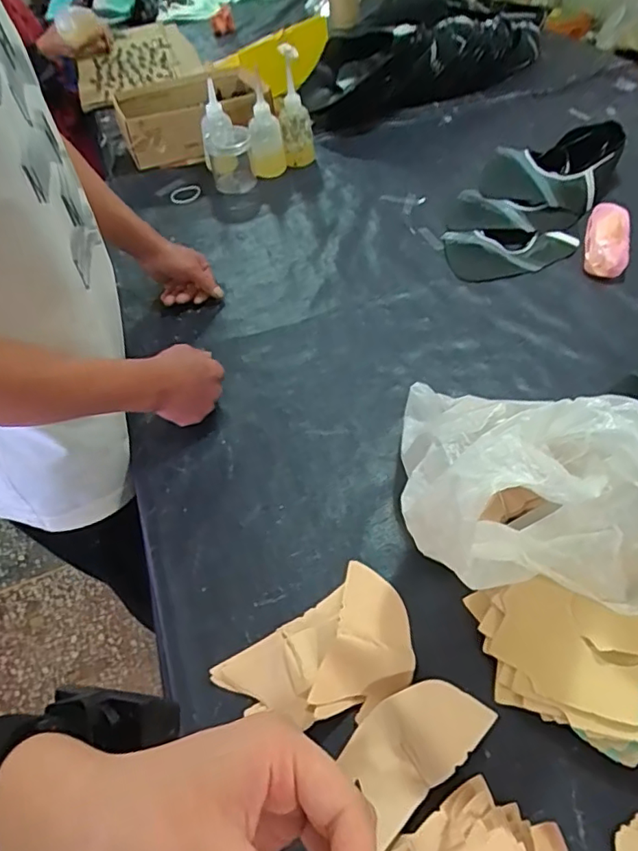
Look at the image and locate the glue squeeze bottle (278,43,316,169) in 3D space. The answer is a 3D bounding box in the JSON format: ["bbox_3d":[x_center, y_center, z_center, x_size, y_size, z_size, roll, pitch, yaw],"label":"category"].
[{"bbox_3d":[-0.044,-0.579,1.000,0.048,0.205,0.070,1,50,7],"label":"glue squeeze bottle"}]

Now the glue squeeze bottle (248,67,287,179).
[{"bbox_3d":[-0.103,-0.546,1.011,0.067,0.151,0.059,-10,50,-3],"label":"glue squeeze bottle"}]

